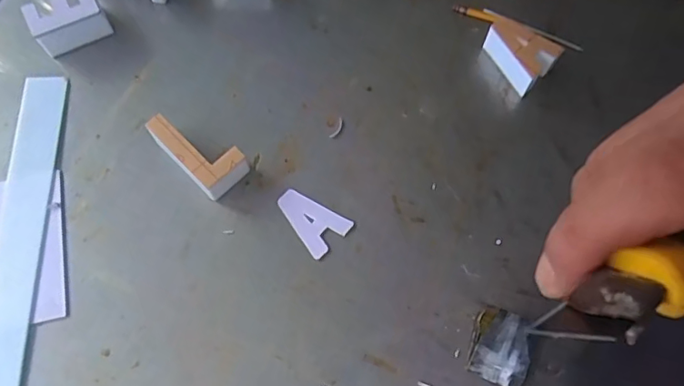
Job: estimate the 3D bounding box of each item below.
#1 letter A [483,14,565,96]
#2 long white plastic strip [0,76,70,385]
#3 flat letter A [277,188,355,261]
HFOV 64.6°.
[{"bbox_3d":[0.213,-0.172,0.665,0.089,0.044,0.066,42,75,14],"label":"letter A"},{"bbox_3d":[-0.357,0.070,0.592,0.058,0.007,0.446,-2,68,0],"label":"long white plastic strip"},{"bbox_3d":[-0.034,0.026,0.610,0.054,0.004,0.082,-41,73,-14],"label":"flat letter A"}]

